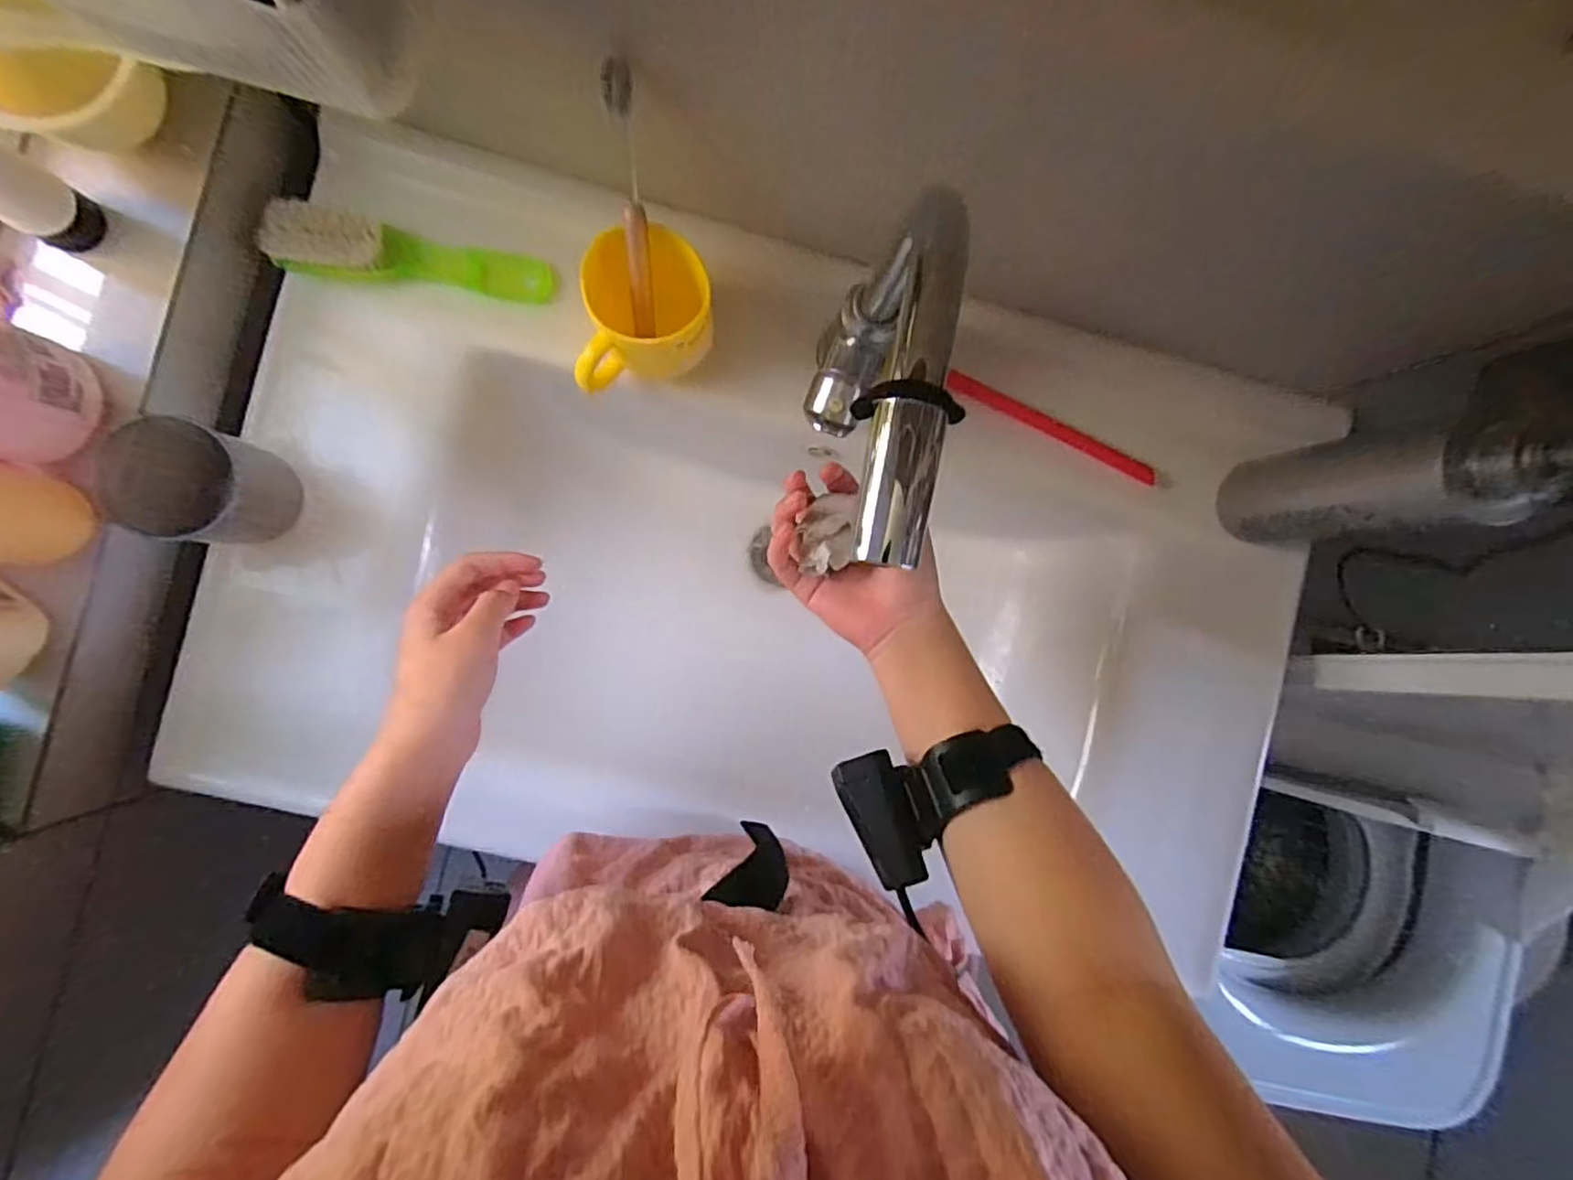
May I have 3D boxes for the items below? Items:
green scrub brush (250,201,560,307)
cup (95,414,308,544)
[{"bbox_3d":[-0.263,-0.235,0.480,0.186,0.025,0.041,5,89,-6],"label":"green scrub brush"},{"bbox_3d":[-0.370,-0.066,0.446,0.067,0.092,0.069,0,89,-6],"label":"cup"}]

